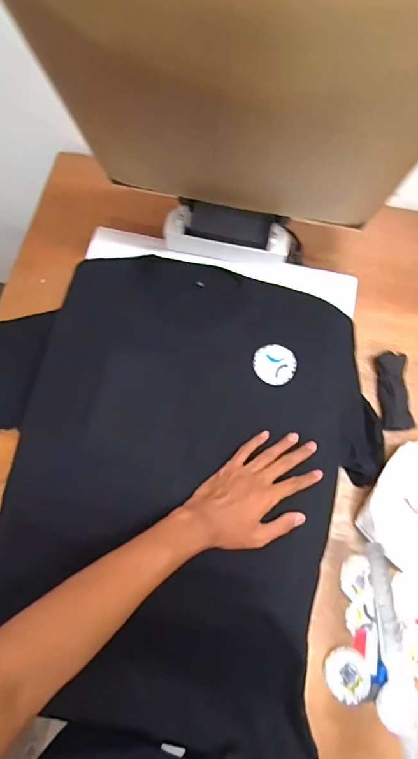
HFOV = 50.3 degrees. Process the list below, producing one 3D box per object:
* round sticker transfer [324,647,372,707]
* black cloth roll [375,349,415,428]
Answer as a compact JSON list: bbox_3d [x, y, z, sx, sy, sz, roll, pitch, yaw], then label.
[{"bbox_3d":[0.191,0.408,0.612,0.064,0.009,0.066,-2,74,6],"label":"round sticker transfer"},{"bbox_3d":[0.293,0.017,0.700,0.043,0.031,0.123,1,74,-1],"label":"black cloth roll"}]

